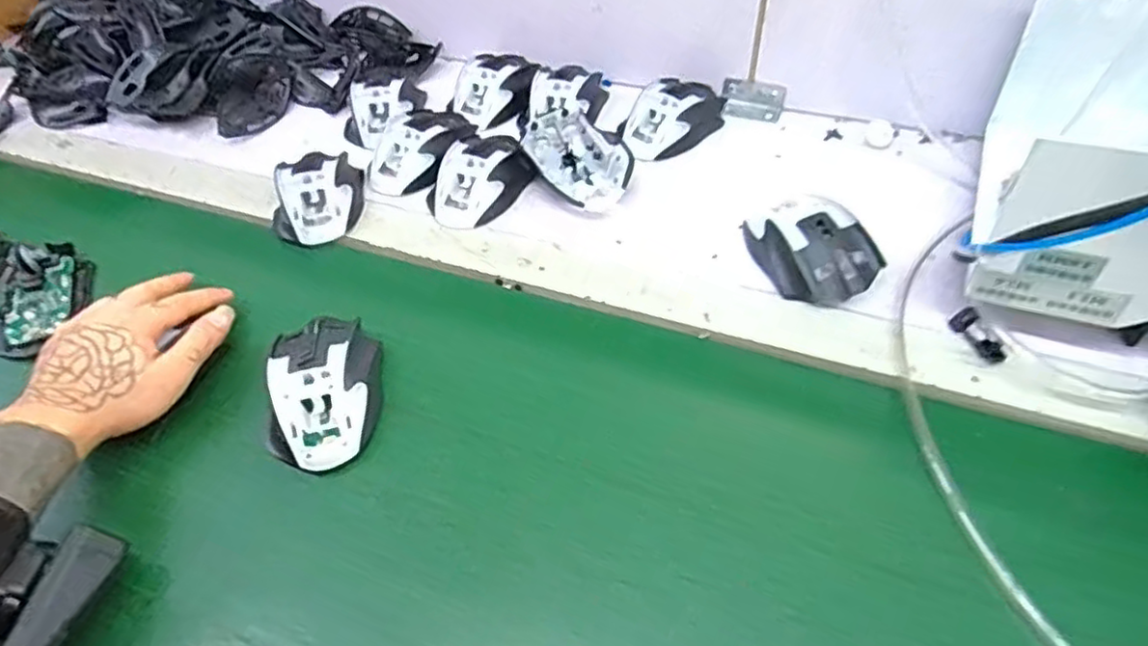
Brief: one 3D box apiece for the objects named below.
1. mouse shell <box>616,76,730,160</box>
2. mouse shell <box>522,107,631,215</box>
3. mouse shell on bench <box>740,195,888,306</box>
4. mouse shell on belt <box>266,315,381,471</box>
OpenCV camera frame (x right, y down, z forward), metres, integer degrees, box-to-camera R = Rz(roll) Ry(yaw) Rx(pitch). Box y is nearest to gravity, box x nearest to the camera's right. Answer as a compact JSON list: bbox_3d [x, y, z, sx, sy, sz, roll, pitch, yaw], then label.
[{"bbox_3d":[0.095,-0.195,0.616,0.067,0.033,0.108,29,59,25],"label":"mouse shell"},{"bbox_3d":[0.000,-0.142,0.576,0.068,0.036,0.117,-37,57,-22],"label":"mouse shell"},{"bbox_3d":[0.173,-0.061,0.491,0.070,0.037,0.110,-18,52,-9],"label":"mouse shell on bench"},{"bbox_3d":[-0.167,0.044,0.444,0.068,0.038,0.105,-8,51,-1],"label":"mouse shell on belt"}]

